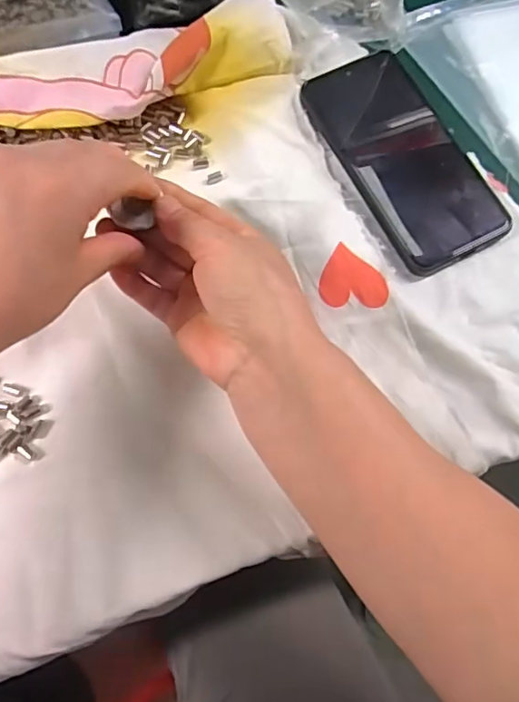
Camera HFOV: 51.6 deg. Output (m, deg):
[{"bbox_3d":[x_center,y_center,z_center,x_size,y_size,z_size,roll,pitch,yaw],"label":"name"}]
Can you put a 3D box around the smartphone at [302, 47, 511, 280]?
[{"bbox_3d":[0.099,-0.136,0.372,0.081,0.010,0.168,-25,74,-10],"label":"smartphone"}]

